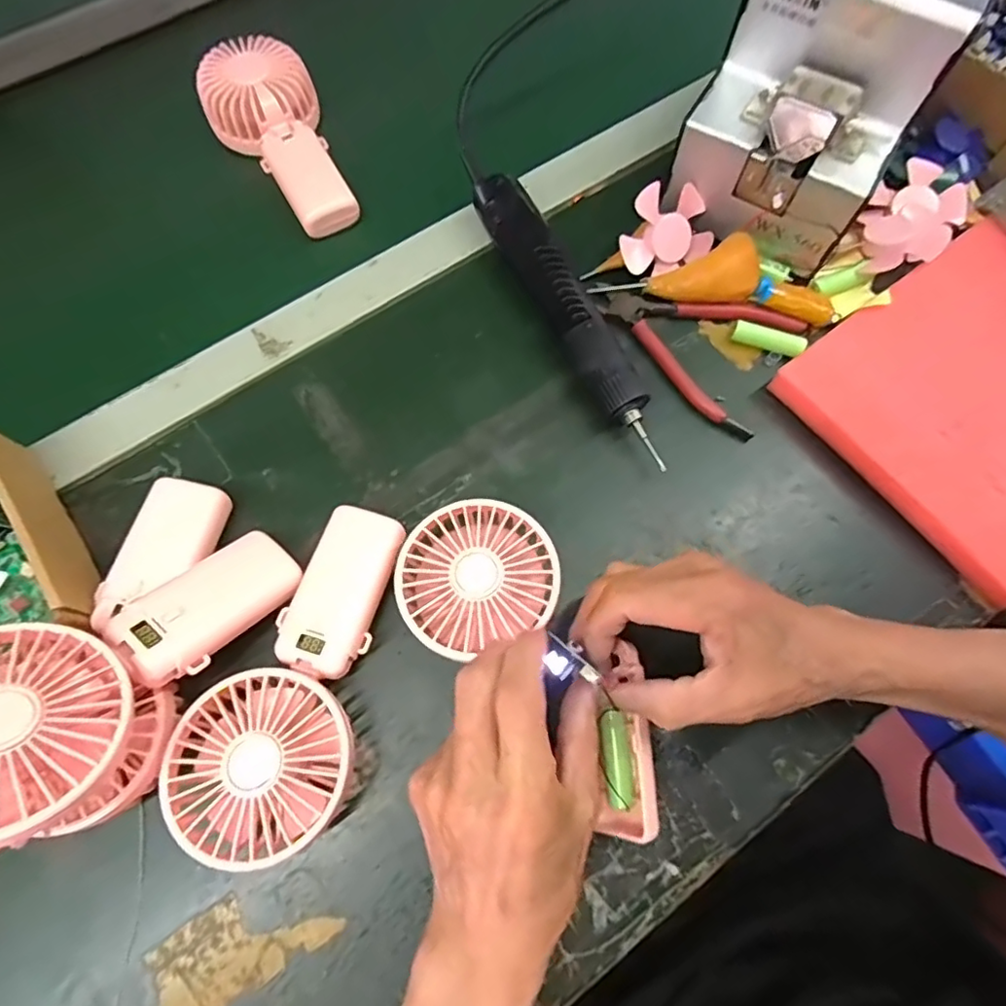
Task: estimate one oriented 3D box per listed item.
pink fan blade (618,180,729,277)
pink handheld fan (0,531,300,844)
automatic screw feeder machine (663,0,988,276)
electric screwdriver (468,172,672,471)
[{"bbox_3d":[0.117,-0.193,0.416,0.072,0.009,0.064,-43,114,-2],"label":"pink fan blade"},{"bbox_3d":[-0.181,0.077,0.281,0.082,0.032,0.179,40,42,11],"label":"pink handheld fan"},{"bbox_3d":[0.212,-0.287,0.385,0.121,0.127,0.168,28,73,10],"label":"automatic screw feeder machine"},{"bbox_3d":[0.044,-0.131,0.401,0.034,0.036,0.230,-25,74,-9],"label":"electric screwdriver"}]

